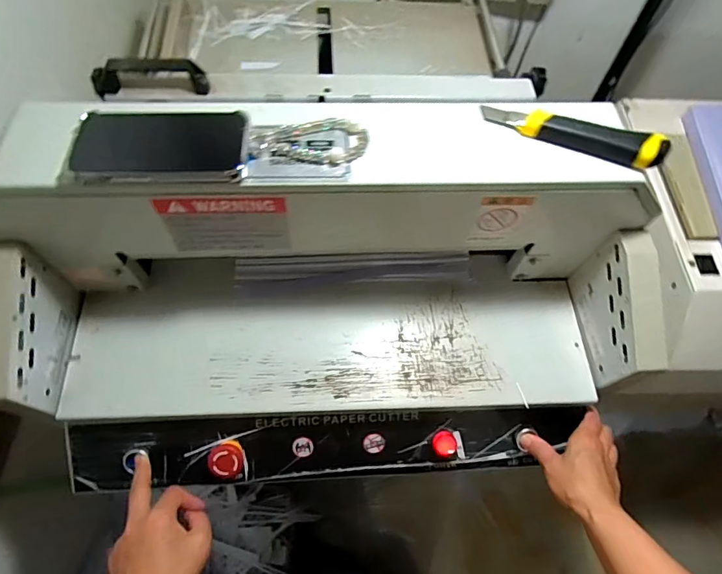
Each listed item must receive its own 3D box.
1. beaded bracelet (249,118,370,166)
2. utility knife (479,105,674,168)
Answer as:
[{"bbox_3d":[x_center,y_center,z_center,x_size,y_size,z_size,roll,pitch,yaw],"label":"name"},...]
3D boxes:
[{"bbox_3d":[-0.044,-0.130,0.413,0.103,0.012,0.048,-10,65,-8],"label":"beaded bracelet"},{"bbox_3d":[0.201,-0.145,0.429,0.167,0.020,0.036,15,64,4],"label":"utility knife"}]

